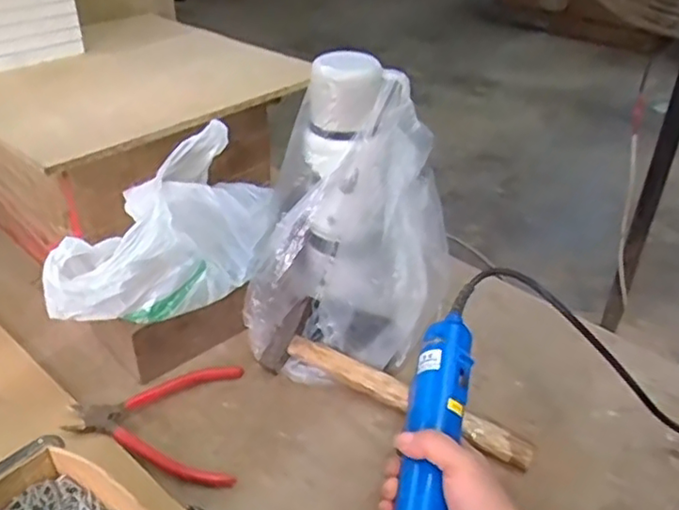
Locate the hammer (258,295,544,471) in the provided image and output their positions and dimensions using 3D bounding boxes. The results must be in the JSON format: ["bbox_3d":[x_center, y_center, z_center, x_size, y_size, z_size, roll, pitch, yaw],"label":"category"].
[{"bbox_3d":[0.050,0.111,0.551,0.244,0.042,0.064,20,40,24],"label":"hammer"}]

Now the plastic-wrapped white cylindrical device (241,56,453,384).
[{"bbox_3d":[0.009,-0.020,0.555,0.162,0.247,0.140,11,37,13],"label":"plastic-wrapped white cylindrical device"}]

